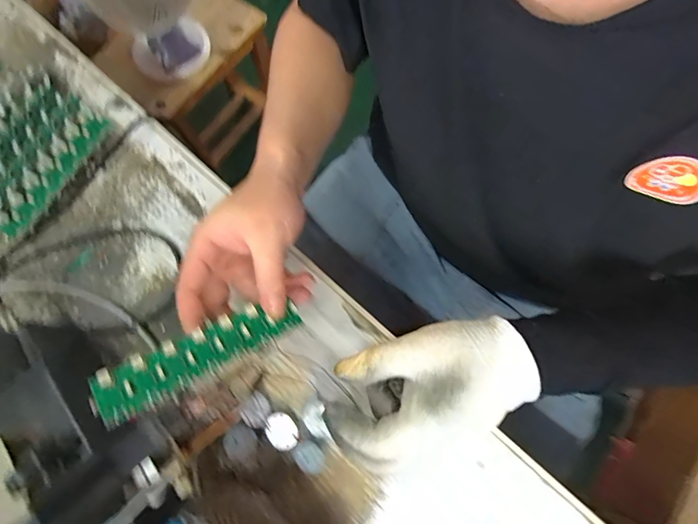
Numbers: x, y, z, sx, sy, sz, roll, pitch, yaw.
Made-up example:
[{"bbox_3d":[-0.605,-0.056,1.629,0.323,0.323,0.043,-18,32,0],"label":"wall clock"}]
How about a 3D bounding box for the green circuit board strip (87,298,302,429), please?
[{"bbox_3d":[-0.099,0.061,0.278,0.137,0.007,0.033,-23,73,-27],"label":"green circuit board strip"}]

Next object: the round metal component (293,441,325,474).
[{"bbox_3d":[-0.030,0.149,0.312,0.022,0.019,0.021,0,72,1],"label":"round metal component"}]

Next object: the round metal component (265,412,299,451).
[{"bbox_3d":[-0.052,0.132,0.318,0.024,0.015,0.029,-17,73,-4],"label":"round metal component"}]

